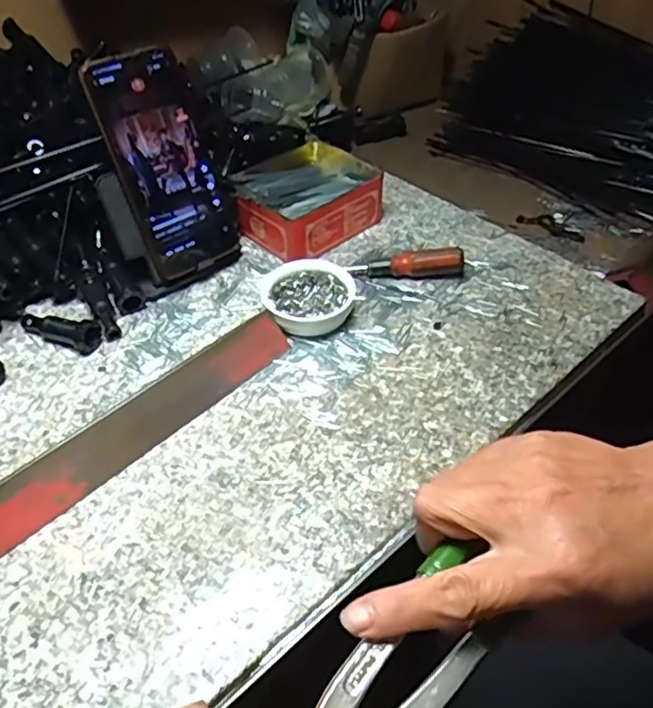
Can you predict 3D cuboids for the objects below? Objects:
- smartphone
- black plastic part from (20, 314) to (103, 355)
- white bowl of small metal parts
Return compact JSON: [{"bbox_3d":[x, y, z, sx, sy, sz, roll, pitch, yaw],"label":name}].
[{"bbox_3d":[-0.127,-0.151,0.493,0.091,0.166,0.007,-33,28,-26],"label":"smartphone"},{"bbox_3d":[-0.209,-0.022,0.478,0.071,0.022,0.019,16,48,17],"label":"black plastic part"},{"bbox_3d":[-0.015,-0.044,0.493,0.072,0.028,0.068,-1,45,1],"label":"white bowl of small metal parts"}]

